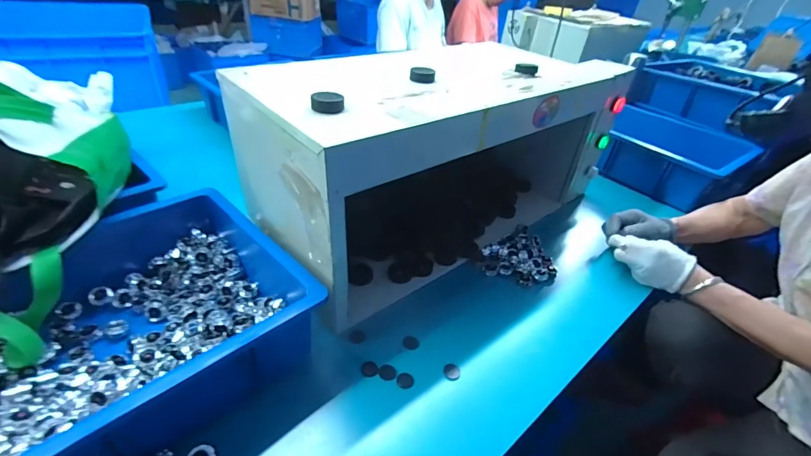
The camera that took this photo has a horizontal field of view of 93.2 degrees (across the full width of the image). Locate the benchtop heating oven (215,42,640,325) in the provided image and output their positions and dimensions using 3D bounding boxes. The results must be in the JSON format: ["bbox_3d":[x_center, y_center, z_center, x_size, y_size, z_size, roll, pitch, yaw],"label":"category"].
[{"bbox_3d":[0.073,-0.129,0.692,0.649,0.292,0.287,-21,44,-32],"label":"benchtop heating oven"}]

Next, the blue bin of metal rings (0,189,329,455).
[{"bbox_3d":[-0.360,0.123,0.416,0.328,0.103,0.444,31,43,31],"label":"blue bin of metal rings"}]

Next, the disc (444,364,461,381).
[{"bbox_3d":[0.060,0.184,0.491,0.020,0.004,0.024,5,36,-2],"label":"disc"}]

